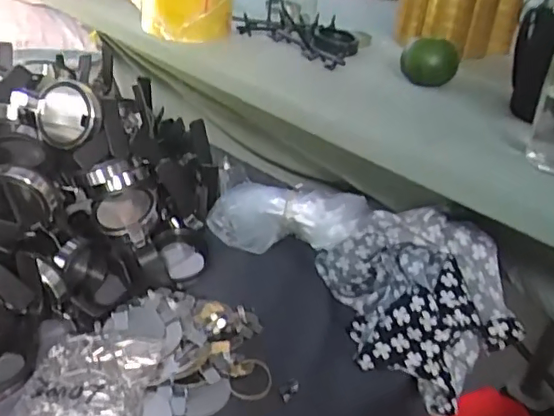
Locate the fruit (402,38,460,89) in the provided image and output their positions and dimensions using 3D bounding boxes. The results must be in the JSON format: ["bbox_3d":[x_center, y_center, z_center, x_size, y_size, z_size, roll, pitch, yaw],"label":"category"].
[{"bbox_3d":[0.197,-0.188,0.750,0.069,0.051,0.055,13,31,12],"label":"fruit"}]

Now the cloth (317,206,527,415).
[{"bbox_3d":[0.154,0.093,0.623,0.171,0.120,0.196,-2,31,-14],"label":"cloth"}]

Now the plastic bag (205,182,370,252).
[{"bbox_3d":[0.013,0.012,0.710,0.190,0.060,0.084,0,28,16],"label":"plastic bag"}]

